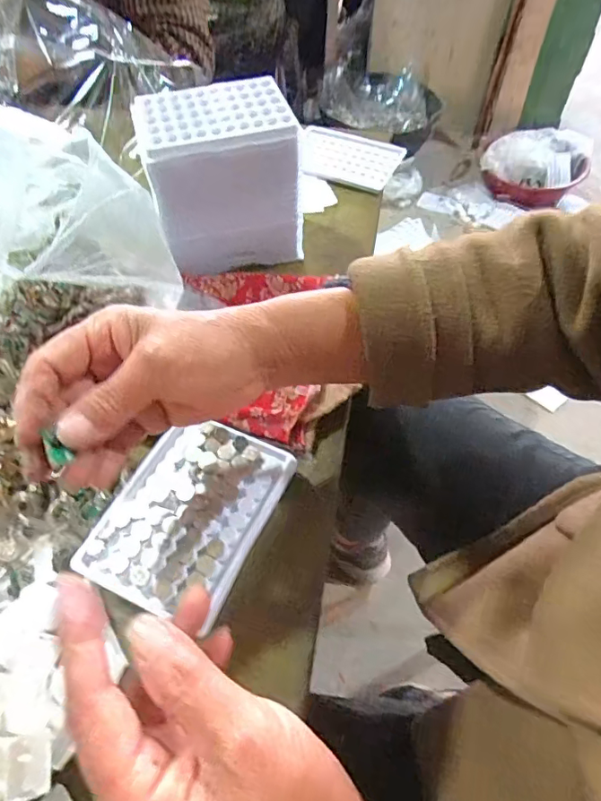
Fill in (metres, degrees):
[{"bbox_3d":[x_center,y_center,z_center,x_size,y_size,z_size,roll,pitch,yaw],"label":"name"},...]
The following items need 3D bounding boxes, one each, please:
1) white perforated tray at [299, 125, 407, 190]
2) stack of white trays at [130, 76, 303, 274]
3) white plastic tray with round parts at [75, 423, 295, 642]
[{"bbox_3d":[0.053,-0.291,0.598,0.126,0.008,0.093,18,57,12],"label":"white perforated tray"},{"bbox_3d":[-0.069,-0.196,0.458,0.130,0.127,0.094,-18,57,-13],"label":"stack of white trays"},{"bbox_3d":[-0.073,0.071,0.333,0.095,0.011,0.127,21,57,14],"label":"white plastic tray with round parts"}]

